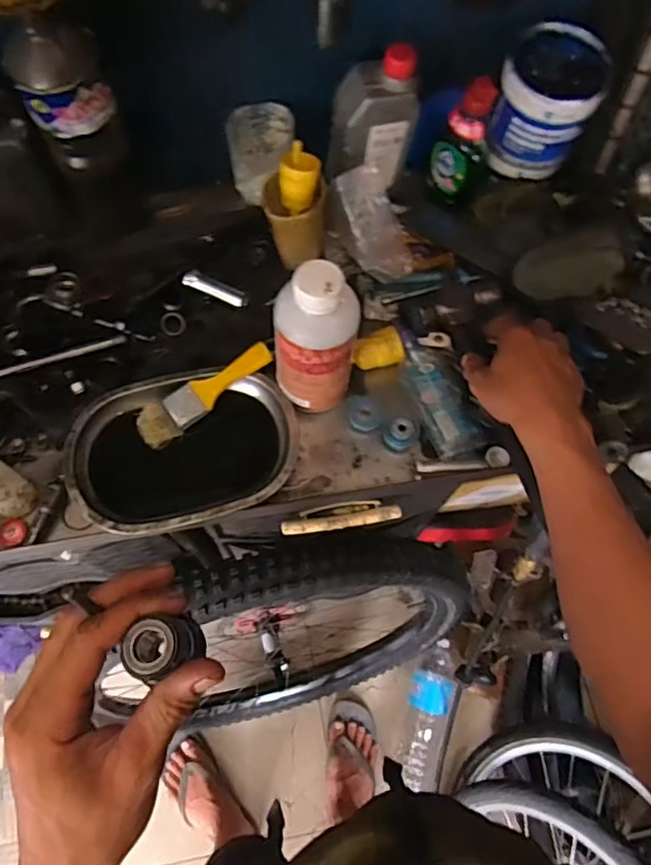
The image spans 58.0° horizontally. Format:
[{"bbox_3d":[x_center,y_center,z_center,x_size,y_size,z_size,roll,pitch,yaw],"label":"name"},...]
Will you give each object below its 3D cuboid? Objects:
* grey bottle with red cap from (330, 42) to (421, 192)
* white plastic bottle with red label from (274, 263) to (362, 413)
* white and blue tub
[{"bbox_3d":[0.050,-0.325,0.630,0.090,0.148,0.056,6,68,0],"label":"grey bottle with red cap"},{"bbox_3d":[-0.009,-0.082,0.536,0.075,0.171,0.065,8,68,0],"label":"white plastic bottle with red label"},{"bbox_3d":[0.229,-0.343,0.624,0.094,0.117,0.102,1,69,-3],"label":"white and blue tub"}]

